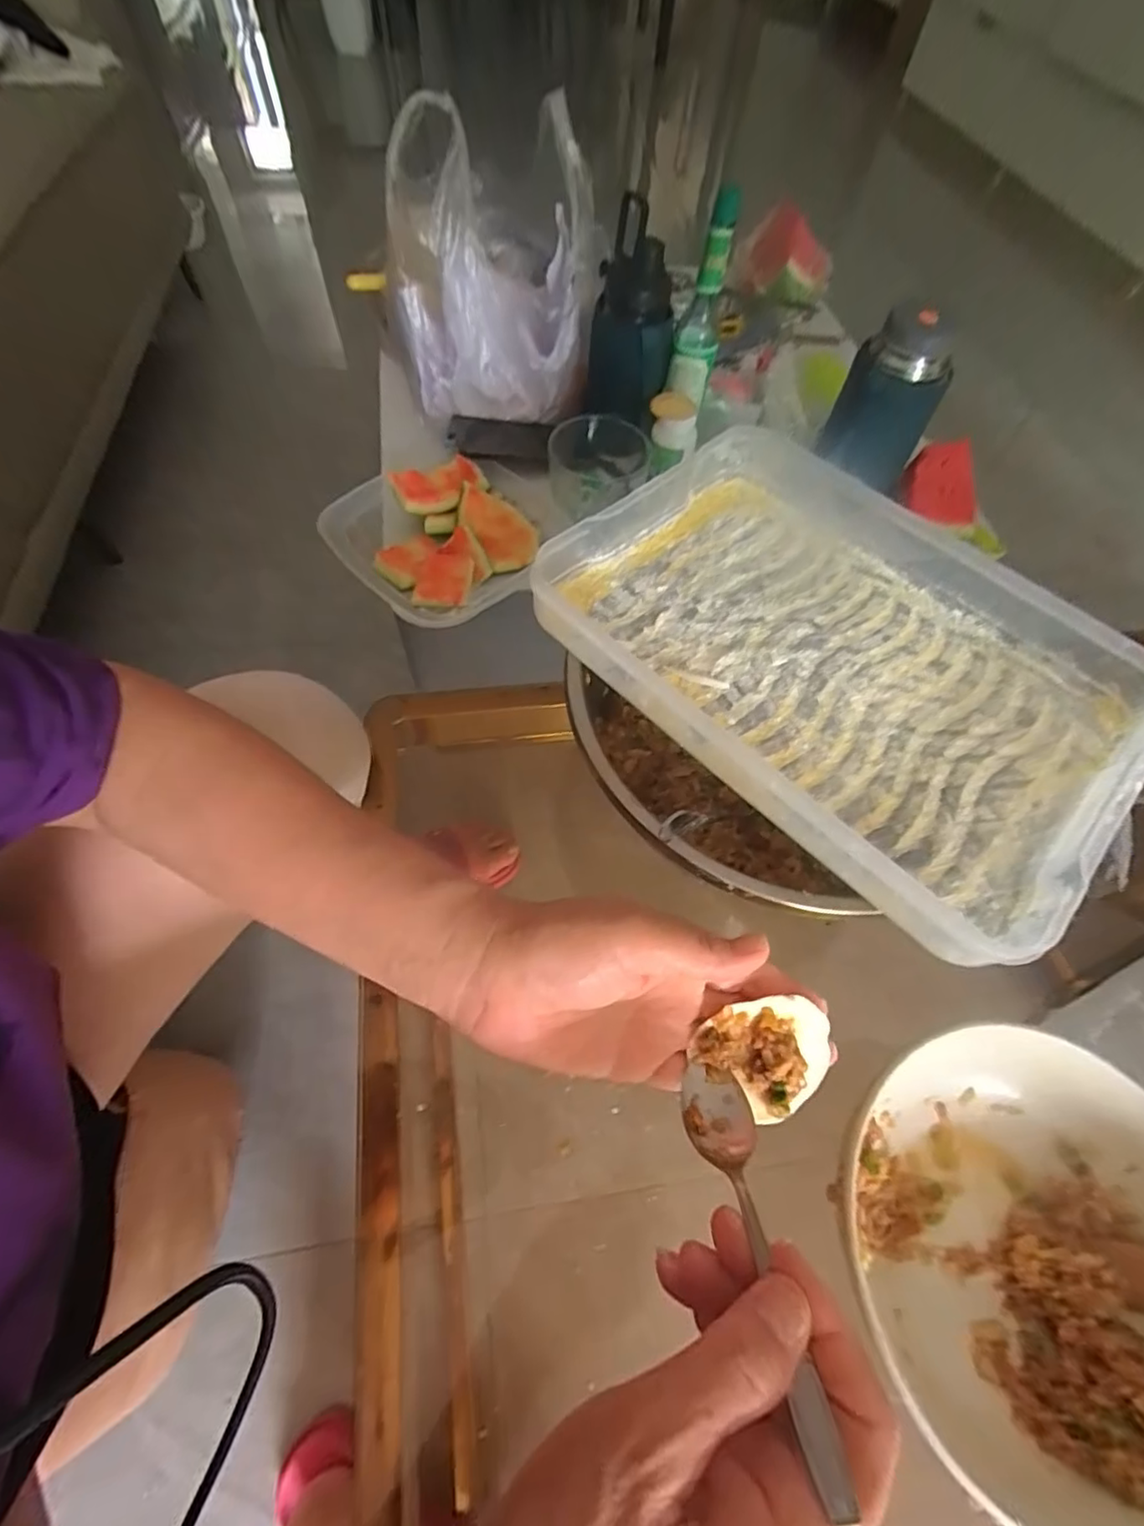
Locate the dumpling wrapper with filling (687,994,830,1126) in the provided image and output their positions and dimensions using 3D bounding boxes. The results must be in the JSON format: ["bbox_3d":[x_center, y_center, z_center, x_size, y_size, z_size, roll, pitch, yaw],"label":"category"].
[{"bbox_3d":[0.086,0.130,0.262,0.058,0.020,0.049,-14,87,-1],"label":"dumpling wrapper with filling"}]

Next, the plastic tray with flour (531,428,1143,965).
[{"bbox_3d":[0.154,-0.072,0.340,0.233,0.037,0.302,-40,71,-22],"label":"plastic tray with flour"}]

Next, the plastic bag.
[{"bbox_3d":[-0.081,-0.514,0.621,0.201,0.237,0.143,2,61,-3],"label":"plastic bag"}]

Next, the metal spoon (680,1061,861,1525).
[{"bbox_3d":[0.065,0.166,0.205,0.028,0.012,0.128,-1,22,-4],"label":"metal spoon"}]

